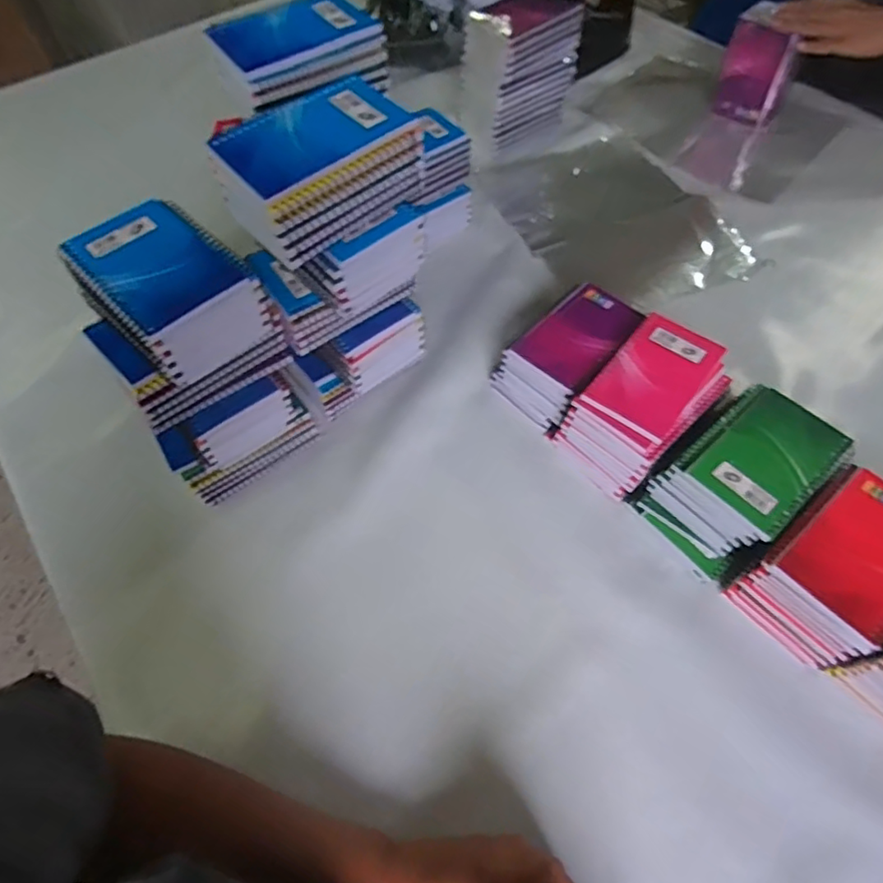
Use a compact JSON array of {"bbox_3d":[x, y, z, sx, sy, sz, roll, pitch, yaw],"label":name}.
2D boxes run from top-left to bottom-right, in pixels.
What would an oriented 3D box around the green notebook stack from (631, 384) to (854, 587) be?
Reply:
[{"bbox_3d":[0.264,0.034,0.521,0.145,0.092,0.106,-33,63,-18],"label":"green notebook stack"}]

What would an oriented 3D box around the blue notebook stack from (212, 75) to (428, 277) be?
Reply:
[{"bbox_3d":[-0.093,-0.203,0.436,0.138,0.063,0.083,-35,63,-19],"label":"blue notebook stack"}]

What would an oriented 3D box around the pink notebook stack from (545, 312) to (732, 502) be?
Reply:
[{"bbox_3d":[0.198,-0.034,0.570,0.148,0.089,0.097,-39,65,-20],"label":"pink notebook stack"}]

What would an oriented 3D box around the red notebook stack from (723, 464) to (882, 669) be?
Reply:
[{"bbox_3d":[0.325,0.105,0.480,0.125,0.091,0.093,-38,64,-20],"label":"red notebook stack"}]

